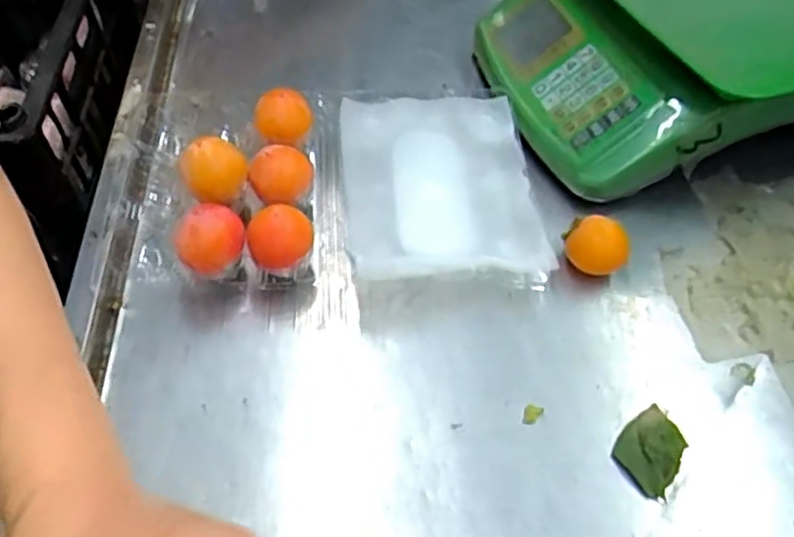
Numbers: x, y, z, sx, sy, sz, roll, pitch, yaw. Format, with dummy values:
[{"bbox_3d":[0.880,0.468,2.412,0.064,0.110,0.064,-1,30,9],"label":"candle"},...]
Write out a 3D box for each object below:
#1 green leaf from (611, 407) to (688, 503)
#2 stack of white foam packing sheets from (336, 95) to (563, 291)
[{"bbox_3d":[0.160,0.114,0.422,0.037,0.006,0.052,32,58,21],"label":"green leaf"},{"bbox_3d":[0.030,-0.062,0.523,0.142,0.030,0.175,-2,53,-3],"label":"stack of white foam packing sheets"}]

